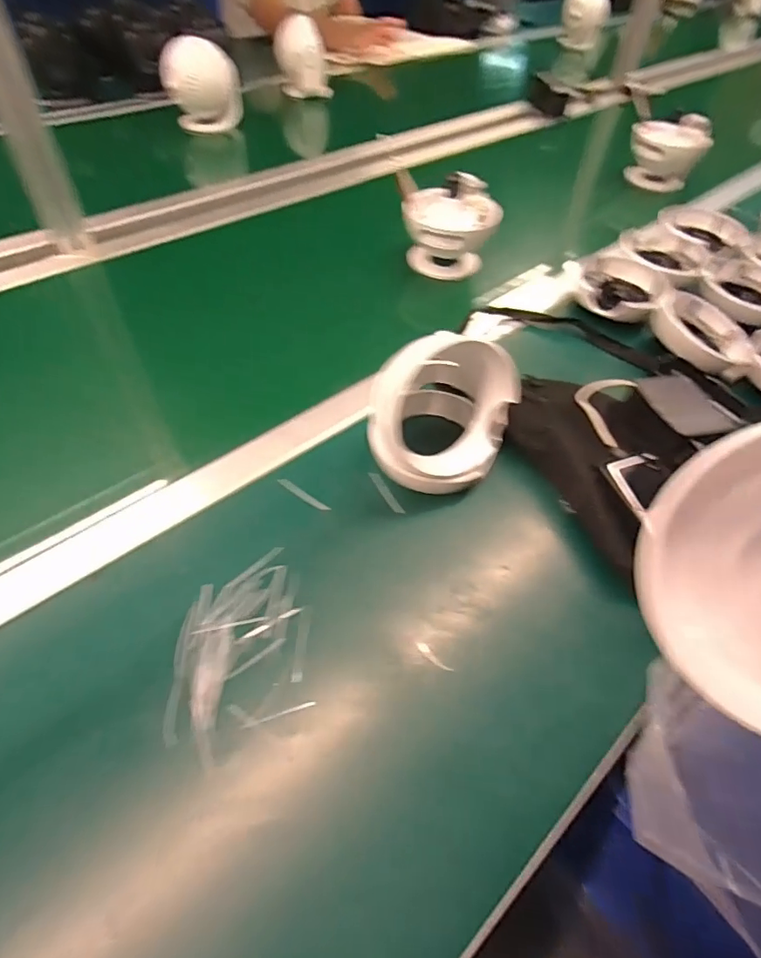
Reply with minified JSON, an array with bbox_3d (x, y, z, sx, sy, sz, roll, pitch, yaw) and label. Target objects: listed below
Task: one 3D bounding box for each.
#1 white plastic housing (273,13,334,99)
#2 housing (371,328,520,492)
[{"bbox_3d":[-0.170,-0.923,1.113,0.119,0.128,0.090,-4,53,-7],"label":"white plastic housing"},{"bbox_3d":[0.056,-0.062,0.451,0.112,0.107,0.110,20,53,11],"label":"housing"}]

